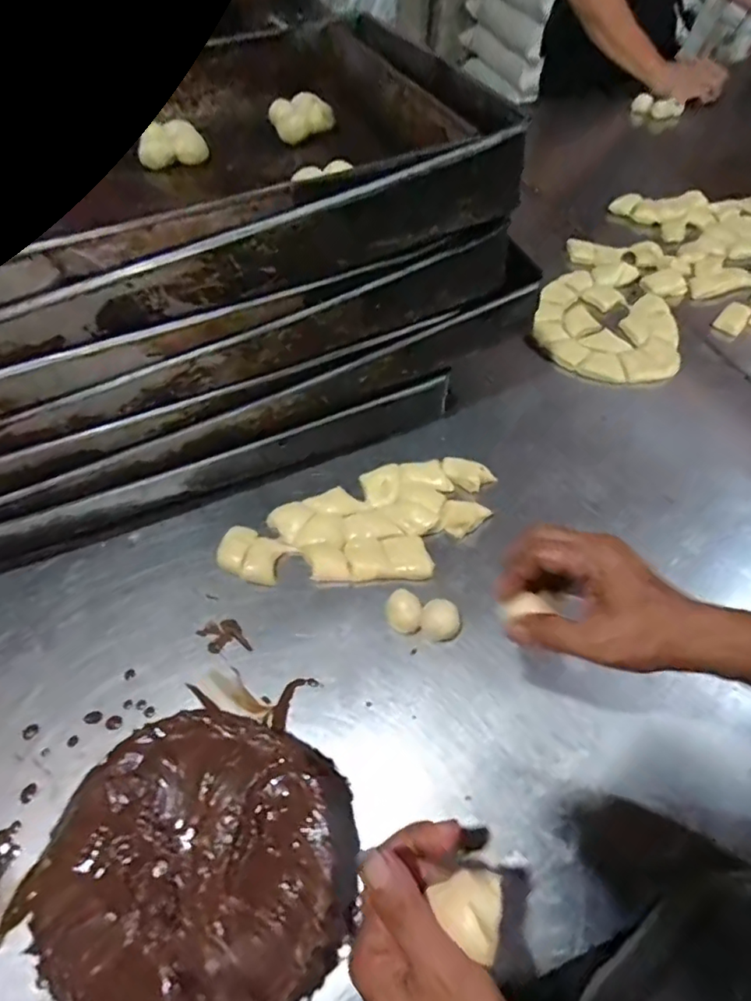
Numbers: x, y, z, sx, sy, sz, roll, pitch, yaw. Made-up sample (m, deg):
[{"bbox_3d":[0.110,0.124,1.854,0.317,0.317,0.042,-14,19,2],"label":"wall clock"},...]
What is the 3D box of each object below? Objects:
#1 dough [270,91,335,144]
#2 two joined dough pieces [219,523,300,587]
[{"bbox_3d":[-0.080,-0.408,0.593,0.055,0.028,0.064,-23,59,-12],"label":"dough"},{"bbox_3d":[-0.121,0.053,0.552,0.073,0.014,0.049,24,61,17],"label":"two joined dough pieces"}]

